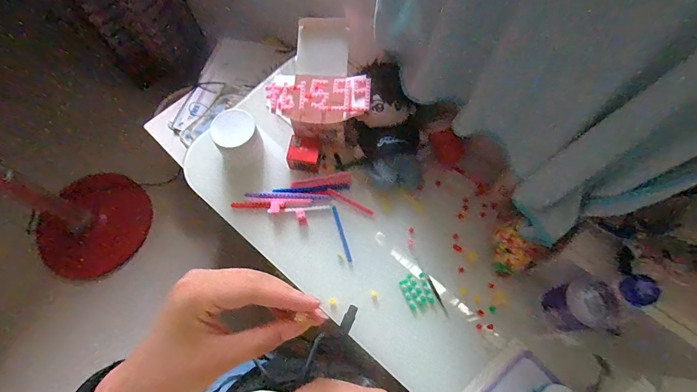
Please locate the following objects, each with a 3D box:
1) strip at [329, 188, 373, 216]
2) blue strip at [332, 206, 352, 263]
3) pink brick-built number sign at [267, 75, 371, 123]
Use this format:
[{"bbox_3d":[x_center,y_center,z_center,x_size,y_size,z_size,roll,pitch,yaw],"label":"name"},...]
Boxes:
[{"bbox_3d":[0.003,0.011,0.642,0.091,0.004,0.009,28,80,8],"label":"strip"},{"bbox_3d":[-0.012,0.066,0.627,0.008,0.004,0.101,-17,74,-2],"label":"blue strip"},{"bbox_3d":[-0.050,-0.166,0.613,0.170,0.015,0.081,3,81,3],"label":"pink brick-built number sign"}]

